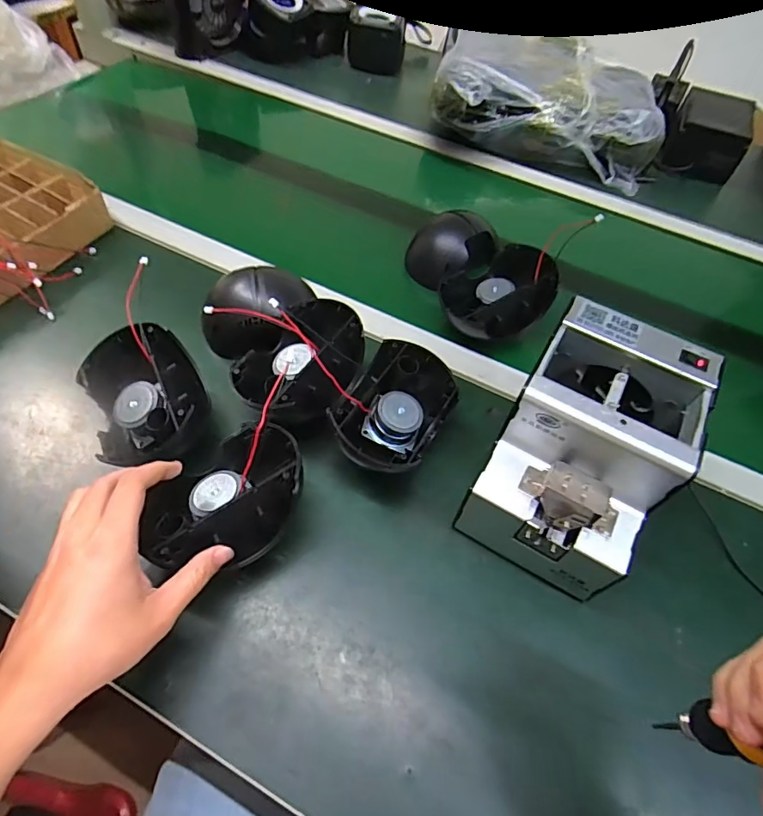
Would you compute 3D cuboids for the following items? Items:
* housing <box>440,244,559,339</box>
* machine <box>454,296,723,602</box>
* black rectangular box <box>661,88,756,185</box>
[{"bbox_3d":[0.128,-0.130,0.554,0.125,0.054,0.092,-21,59,-20],"label":"housing"},{"bbox_3d":[0.164,0.038,0.414,0.120,0.157,0.171,28,56,14],"label":"machine"},{"bbox_3d":[0.576,-0.489,0.877,0.128,0.089,0.162,26,56,13],"label":"black rectangular box"}]

